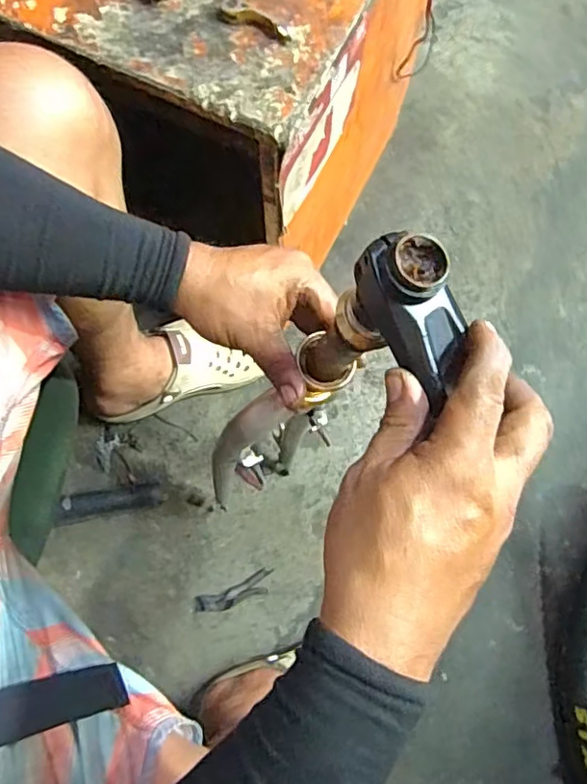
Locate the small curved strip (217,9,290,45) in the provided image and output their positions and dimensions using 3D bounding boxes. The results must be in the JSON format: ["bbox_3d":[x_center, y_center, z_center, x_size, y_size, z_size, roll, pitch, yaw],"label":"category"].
[{"bbox_3d":[-0.034,-0.319,0.512,0.068,0.004,0.020,23,77,6],"label":"small curved strip"}]

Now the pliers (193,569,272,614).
[{"bbox_3d":[-0.084,0.285,0.836,0.117,0.009,0.032,-22,77,-5],"label":"pliers"}]

